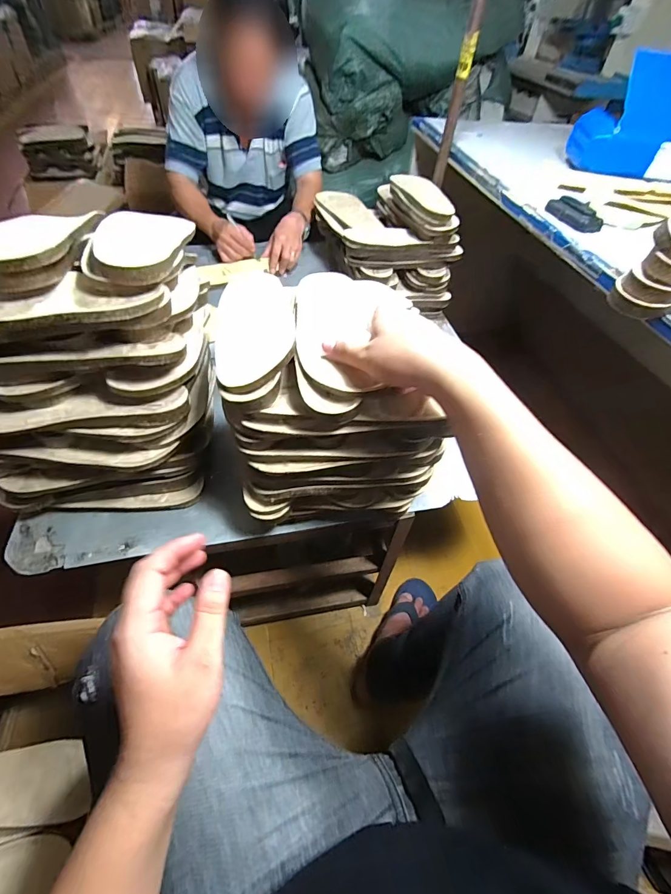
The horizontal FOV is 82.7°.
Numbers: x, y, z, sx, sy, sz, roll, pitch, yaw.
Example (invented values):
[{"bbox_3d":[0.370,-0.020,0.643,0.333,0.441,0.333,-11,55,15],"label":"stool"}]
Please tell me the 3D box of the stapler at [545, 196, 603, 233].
[{"bbox_3d":[0.427,-0.421,0.685,0.031,0.035,0.104,-26,58,-23],"label":"stapler"}]

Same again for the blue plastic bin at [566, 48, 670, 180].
[{"bbox_3d":[0.669,-0.675,0.791,0.285,0.175,0.100,20,53,11],"label":"blue plastic bin"}]

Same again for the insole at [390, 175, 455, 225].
[{"bbox_3d":[0.214,-0.626,0.951,0.104,0.026,0.244,-14,54,-15],"label":"insole"}]

